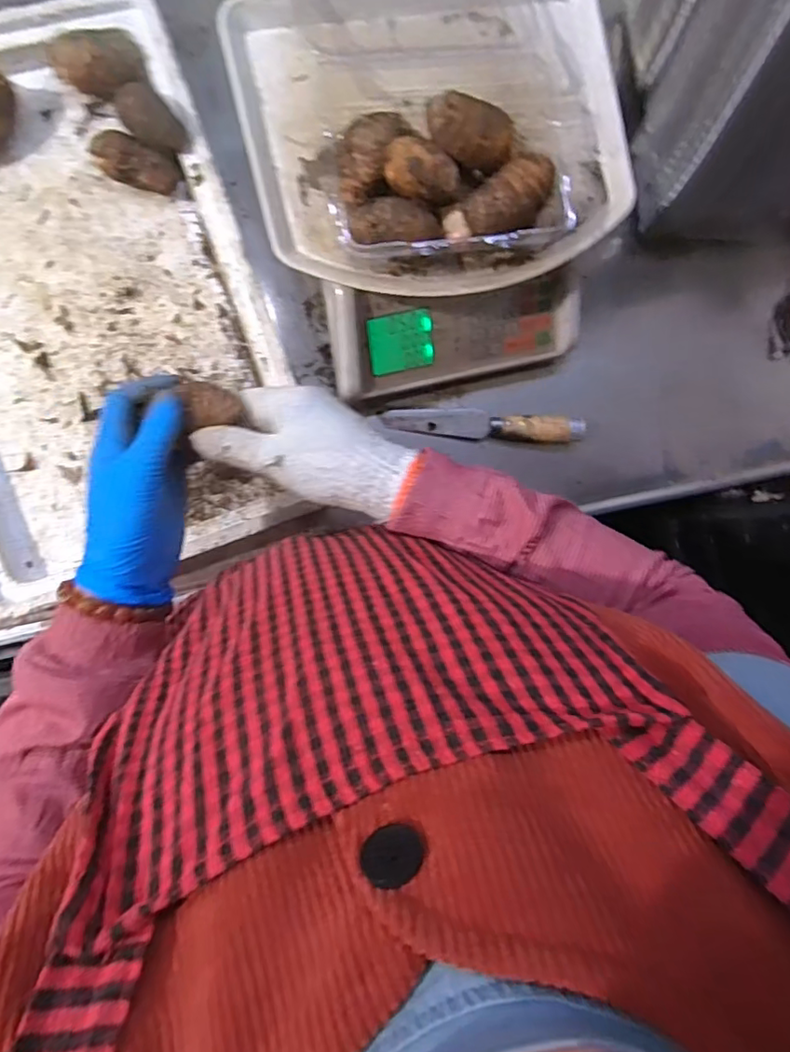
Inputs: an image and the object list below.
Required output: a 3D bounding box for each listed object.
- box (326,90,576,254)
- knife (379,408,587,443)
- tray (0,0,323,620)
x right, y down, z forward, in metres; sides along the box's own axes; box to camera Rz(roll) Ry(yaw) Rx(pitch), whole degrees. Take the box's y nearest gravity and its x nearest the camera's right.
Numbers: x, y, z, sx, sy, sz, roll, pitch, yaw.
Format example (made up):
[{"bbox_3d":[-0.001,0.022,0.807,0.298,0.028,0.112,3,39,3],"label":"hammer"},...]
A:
[{"bbox_3d":[0.031,-0.246,0.406,0.151,0.062,0.111,-7,92,-8],"label":"box"},{"bbox_3d":[0.088,-0.101,0.563,0.199,0.024,0.027,4,91,-8],"label":"knife"},{"bbox_3d":[-0.264,-0.186,0.481,0.299,0.047,0.458,-20,94,-7],"label":"tray"}]

